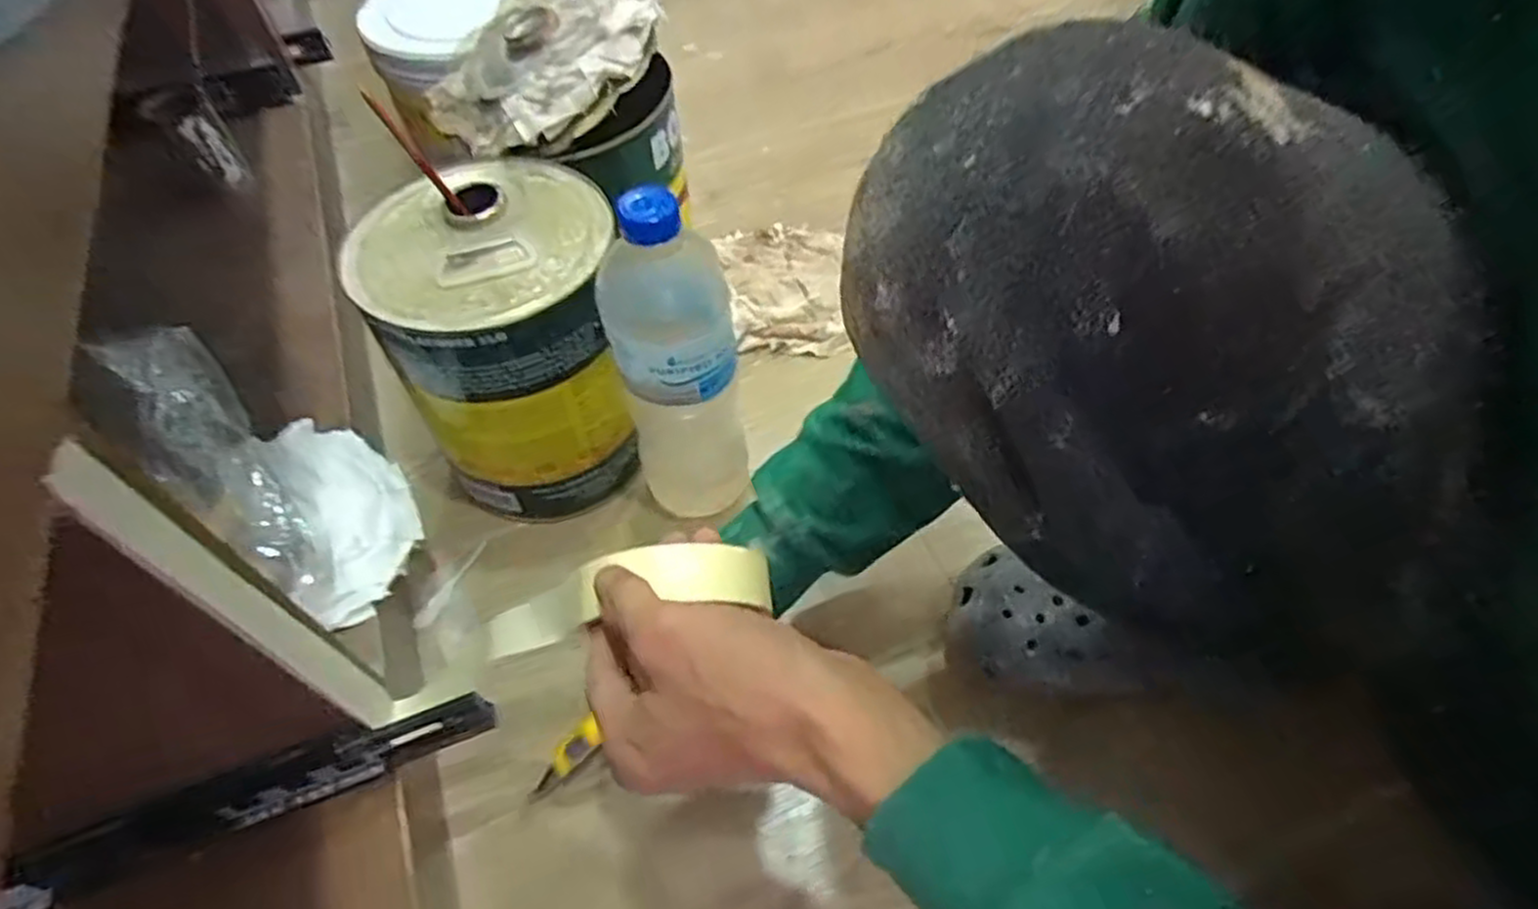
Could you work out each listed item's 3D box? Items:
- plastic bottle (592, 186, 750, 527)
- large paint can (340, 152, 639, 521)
[{"bbox_3d":[-0.056,-0.044,0.508,0.073,0.261,0.066,-9,54,-5],"label":"plastic bottle"},{"bbox_3d":[-0.174,-0.071,0.562,0.146,0.208,0.153,-1,54,1],"label":"large paint can"}]

